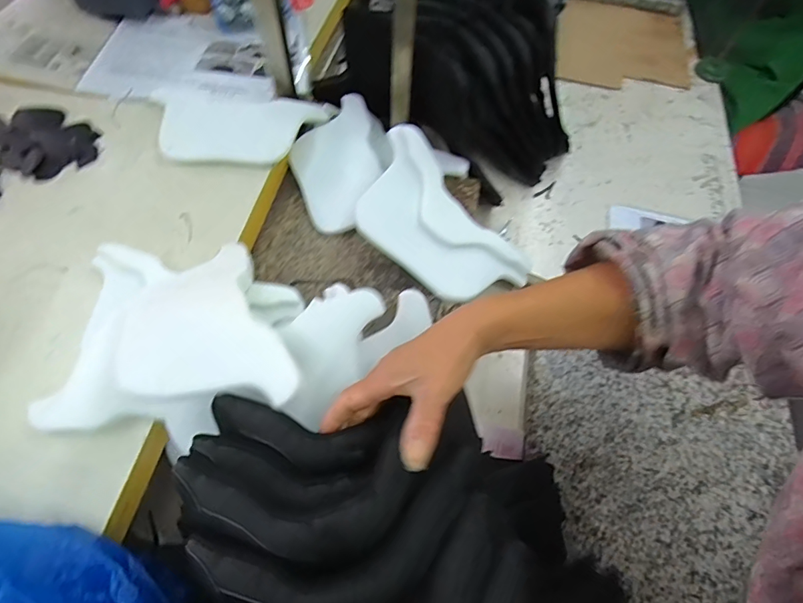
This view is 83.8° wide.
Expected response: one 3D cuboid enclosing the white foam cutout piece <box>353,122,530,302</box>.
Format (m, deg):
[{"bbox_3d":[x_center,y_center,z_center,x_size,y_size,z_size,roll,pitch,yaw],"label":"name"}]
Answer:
[{"bbox_3d":[0.050,-0.091,0.542,0.231,0.028,0.148,47,74,-6],"label":"white foam cutout piece"}]

